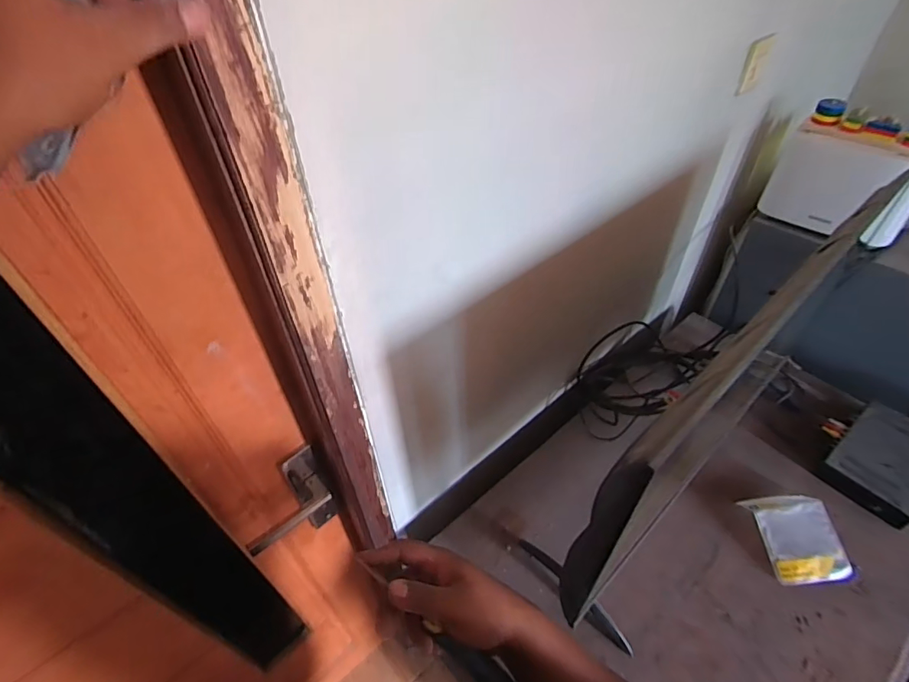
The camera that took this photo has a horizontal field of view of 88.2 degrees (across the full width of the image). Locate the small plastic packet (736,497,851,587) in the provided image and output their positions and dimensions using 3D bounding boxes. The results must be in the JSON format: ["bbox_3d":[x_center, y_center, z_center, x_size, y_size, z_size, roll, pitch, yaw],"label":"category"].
[{"bbox_3d":[0.555,0.315,0.757,0.116,0.030,0.132,-3,45,-2],"label":"small plastic packet"}]

